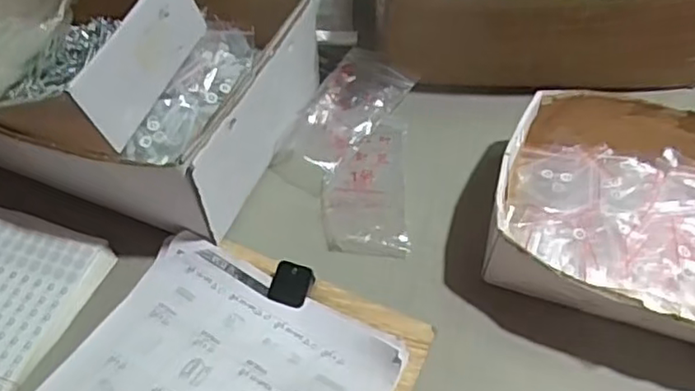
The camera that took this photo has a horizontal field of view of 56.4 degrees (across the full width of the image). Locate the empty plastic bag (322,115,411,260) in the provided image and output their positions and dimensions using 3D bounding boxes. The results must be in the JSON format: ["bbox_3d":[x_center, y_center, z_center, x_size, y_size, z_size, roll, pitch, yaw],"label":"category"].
[{"bbox_3d":[0.016,-0.011,0.557,0.070,0.012,0.130,0,53,2],"label":"empty plastic bag"}]

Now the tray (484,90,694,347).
[{"bbox_3d":[0.242,0.019,0.501,0.245,0.060,0.204,17,56,15],"label":"tray"}]

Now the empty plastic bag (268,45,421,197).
[{"bbox_3d":[-0.001,-0.074,0.596,0.072,0.016,0.162,24,58,19],"label":"empty plastic bag"}]

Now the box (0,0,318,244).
[{"bbox_3d":[-0.220,-0.118,0.560,0.336,0.121,0.233,22,57,14],"label":"box"}]

